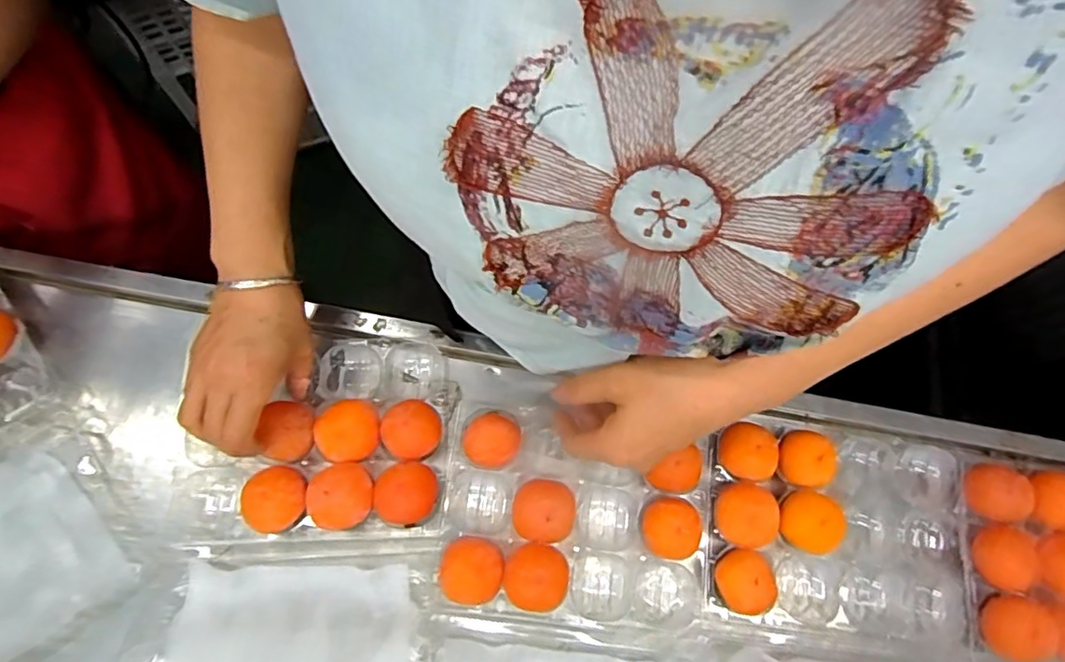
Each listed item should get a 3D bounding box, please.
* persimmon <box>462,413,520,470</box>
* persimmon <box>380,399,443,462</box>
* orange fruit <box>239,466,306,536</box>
[{"bbox_3d":[-0.035,0.096,0.489,0.047,0.033,0.045,0,74,-1],"label":"persimmon"},{"bbox_3d":[-0.104,0.087,0.483,0.050,0.045,0.052,0,74,-1],"label":"persimmon"},{"bbox_3d":[-0.209,0.139,0.463,0.052,0.046,0.052,-9,74,-4],"label":"orange fruit"}]

